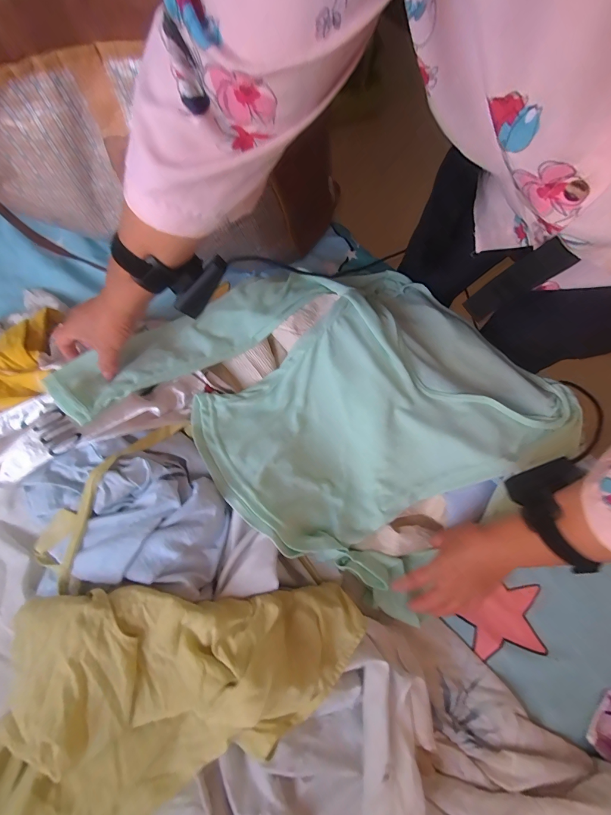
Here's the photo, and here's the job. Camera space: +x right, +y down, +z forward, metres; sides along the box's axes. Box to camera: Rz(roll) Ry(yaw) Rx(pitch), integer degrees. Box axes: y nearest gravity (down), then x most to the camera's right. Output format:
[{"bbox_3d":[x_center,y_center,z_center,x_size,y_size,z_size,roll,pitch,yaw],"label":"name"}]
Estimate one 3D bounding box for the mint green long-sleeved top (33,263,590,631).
[{"bbox_3d":[0.053,-0.003,0.476,0.521,0.128,0.482,43,77,11],"label":"mint green long-sleeved top"}]

